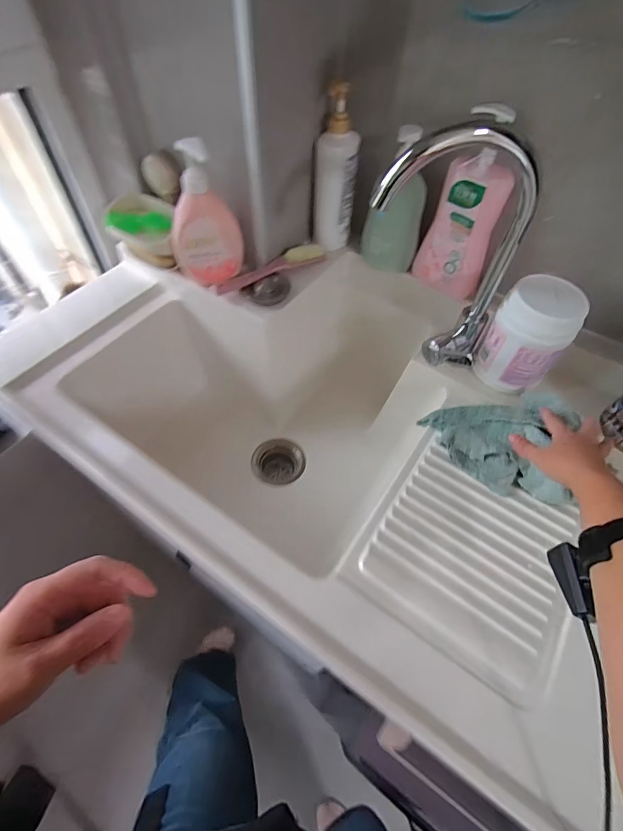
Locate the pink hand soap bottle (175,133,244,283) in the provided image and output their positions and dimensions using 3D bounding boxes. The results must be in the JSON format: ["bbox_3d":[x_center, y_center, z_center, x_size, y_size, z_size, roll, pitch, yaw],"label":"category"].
[{"bbox_3d":[-0.163,-0.300,0.609,0.111,0.191,0.055,-21,60,-16],"label":"pink hand soap bottle"}]

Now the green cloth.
[{"bbox_3d":[0.283,0.037,0.563,0.164,0.069,0.190,-16,58,-12],"label":"green cloth"}]

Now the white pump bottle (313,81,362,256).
[{"bbox_3d":[0.040,-0.401,0.669,0.073,0.230,0.056,14,57,7],"label":"white pump bottle"}]

